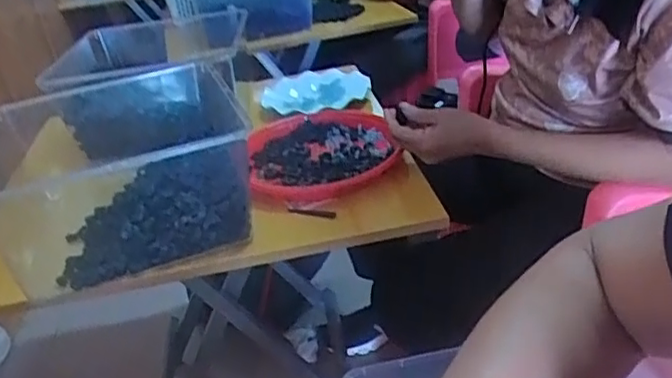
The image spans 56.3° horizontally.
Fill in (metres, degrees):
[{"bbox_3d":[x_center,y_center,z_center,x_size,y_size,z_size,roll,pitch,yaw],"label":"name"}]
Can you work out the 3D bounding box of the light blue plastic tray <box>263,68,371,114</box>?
[{"bbox_3d":[-0.047,-0.188,1.174,0.191,0.026,0.206,-14,30,-13],"label":"light blue plastic tray"}]

